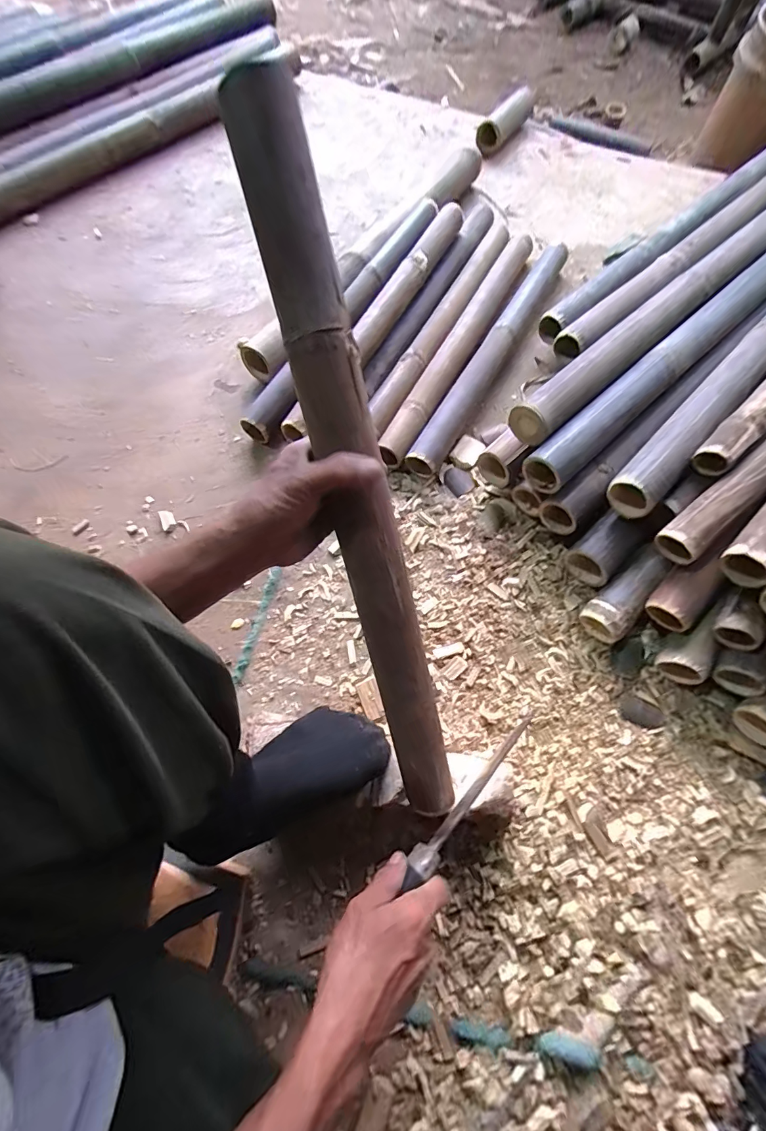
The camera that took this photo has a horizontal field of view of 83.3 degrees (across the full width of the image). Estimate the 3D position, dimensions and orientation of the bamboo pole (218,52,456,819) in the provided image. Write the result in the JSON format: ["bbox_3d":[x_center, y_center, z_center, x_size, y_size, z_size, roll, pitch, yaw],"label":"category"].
[{"bbox_3d":[-0.017,-0.037,0.388,0.055,0.049,0.637,-15,108,-6],"label":"bamboo pole"}]

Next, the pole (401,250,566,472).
[{"bbox_3d":[0.219,-0.422,0.841,0.064,0.057,0.644,28,69,13],"label":"pole"}]

